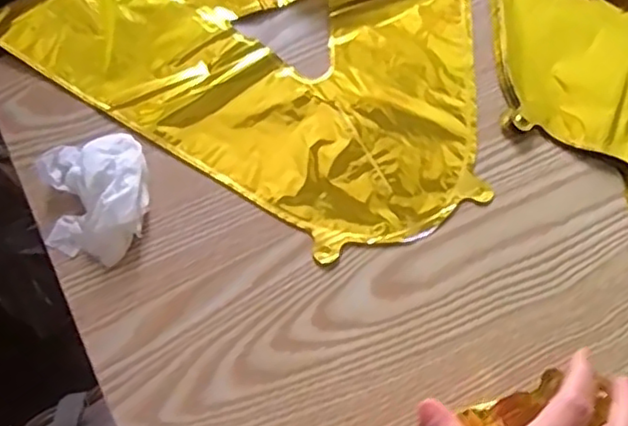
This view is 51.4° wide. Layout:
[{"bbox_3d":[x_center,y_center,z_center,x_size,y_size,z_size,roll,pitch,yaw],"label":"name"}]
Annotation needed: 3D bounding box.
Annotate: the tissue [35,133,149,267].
[{"bbox_3d":[-0.130,-0.010,0.388,0.060,0.024,0.076,-10,68,-6],"label":"tissue"}]

